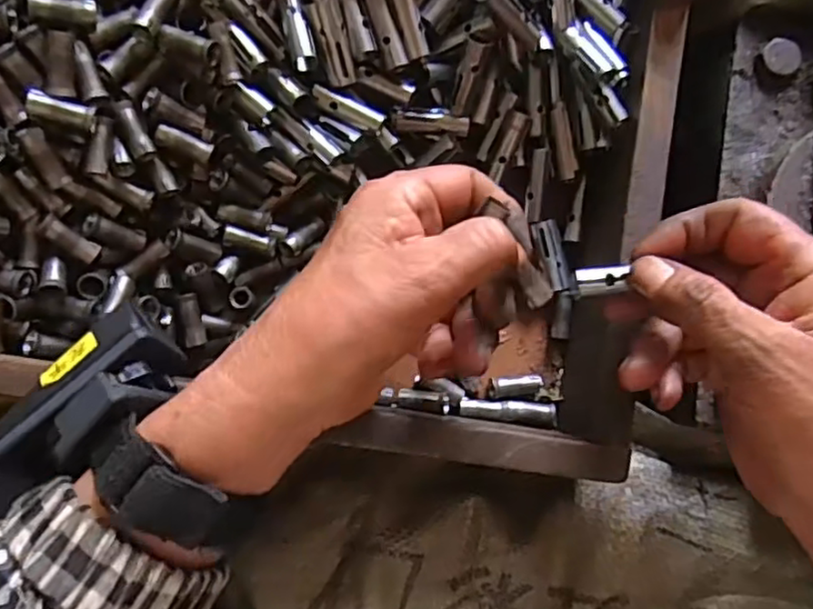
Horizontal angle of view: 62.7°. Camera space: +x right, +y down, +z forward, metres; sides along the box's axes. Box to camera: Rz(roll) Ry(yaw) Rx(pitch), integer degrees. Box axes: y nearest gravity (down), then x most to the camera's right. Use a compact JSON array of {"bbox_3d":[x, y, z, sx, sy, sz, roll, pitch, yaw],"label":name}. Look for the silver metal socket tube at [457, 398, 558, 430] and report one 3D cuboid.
[{"bbox_3d":[0.051,0.054,0.337,0.049,0.009,0.012,6,84,0],"label":"silver metal socket tube"}]

